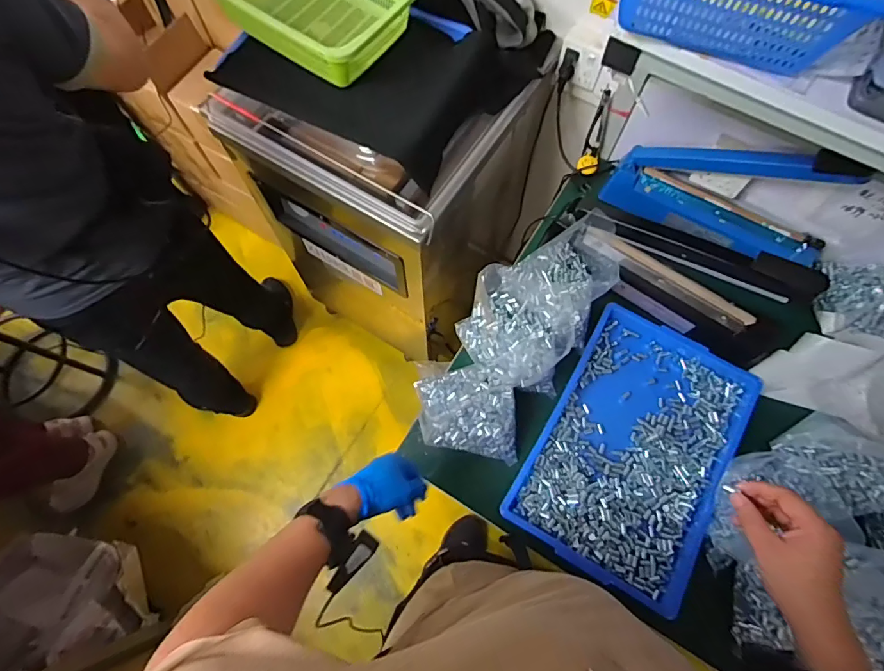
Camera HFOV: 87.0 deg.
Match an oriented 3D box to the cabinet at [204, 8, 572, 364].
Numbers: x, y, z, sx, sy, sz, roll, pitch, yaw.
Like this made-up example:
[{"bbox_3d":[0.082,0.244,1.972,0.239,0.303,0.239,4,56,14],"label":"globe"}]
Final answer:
[{"bbox_3d":[-0.087,-0.353,1.199,0.461,0.870,0.532,36,74,12],"label":"cabinet"}]

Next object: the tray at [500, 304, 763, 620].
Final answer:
[{"bbox_3d":[0.318,0.181,0.768,0.283,0.045,0.426,29,72,10],"label":"tray"}]

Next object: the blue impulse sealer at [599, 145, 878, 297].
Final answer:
[{"bbox_3d":[0.517,-0.248,0.815,0.405,0.239,0.101,36,74,12],"label":"blue impulse sealer"}]

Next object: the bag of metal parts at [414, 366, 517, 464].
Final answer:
[{"bbox_3d":[0.043,0.131,0.768,0.159,0.073,0.155,-6,70,-3],"label":"bag of metal parts"}]

